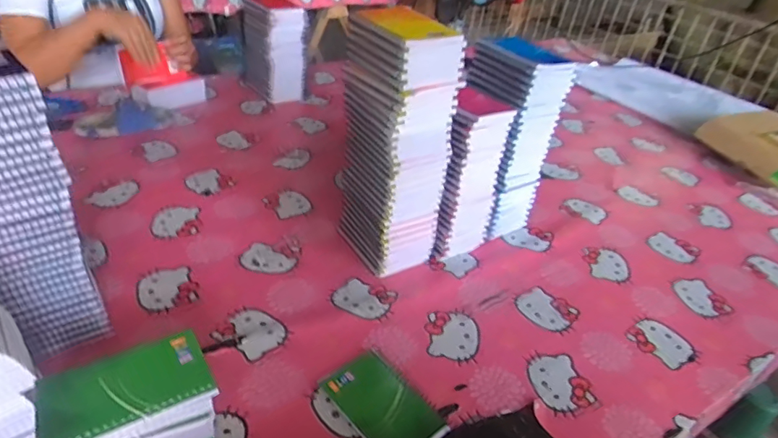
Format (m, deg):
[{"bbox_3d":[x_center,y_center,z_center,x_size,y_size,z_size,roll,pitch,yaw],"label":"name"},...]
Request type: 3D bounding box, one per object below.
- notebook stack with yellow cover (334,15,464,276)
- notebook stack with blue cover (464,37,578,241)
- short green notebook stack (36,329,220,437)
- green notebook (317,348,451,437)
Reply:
[{"bbox_3d":[0.006,-0.092,0.709,0.103,0.339,0.137,-17,42,-30],"label":"notebook stack with yellow cover"},{"bbox_3d":[0.189,-0.128,0.825,0.109,0.288,0.151,-10,39,-23],"label":"notebook stack with blue cover"},{"bbox_3d":[-0.234,0.188,0.471,0.133,0.109,0.079,-15,41,-28],"label":"short green notebook stack"},{"bbox_3d":[-0.006,0.206,0.569,0.082,0.012,0.136,-23,45,-35],"label":"green notebook"}]

